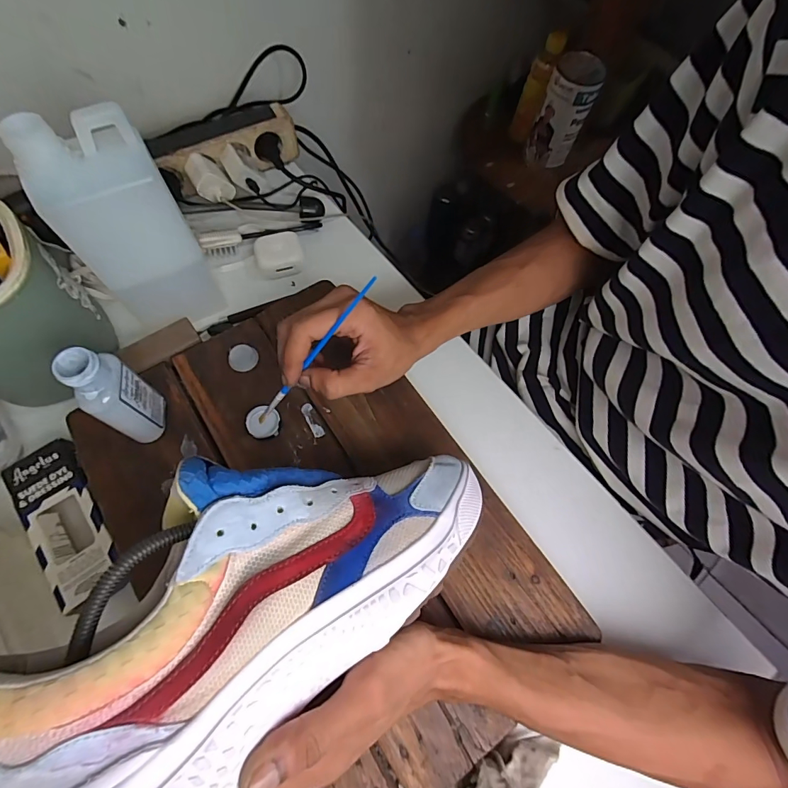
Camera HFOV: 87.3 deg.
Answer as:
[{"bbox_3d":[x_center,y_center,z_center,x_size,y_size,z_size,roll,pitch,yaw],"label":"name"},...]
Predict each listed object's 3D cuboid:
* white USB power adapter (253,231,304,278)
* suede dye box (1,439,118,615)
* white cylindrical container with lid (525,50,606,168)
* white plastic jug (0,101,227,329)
[{"bbox_3d":[-0.134,-0.163,0.482,0.052,0.030,0.045,-13,68,-8],"label":"white USB power adapter"},{"bbox_3d":[-0.278,0.106,0.352,0.057,0.026,0.136,-37,73,-16],"label":"suede dye box"},{"bbox_3d":[0.306,-0.503,0.758,0.080,0.174,0.074,1,67,-3],"label":"white cylindrical container with lid"},{"bbox_3d":[-0.233,-0.144,0.372,0.091,0.207,0.083,-32,72,-15],"label":"white plastic jug"}]

